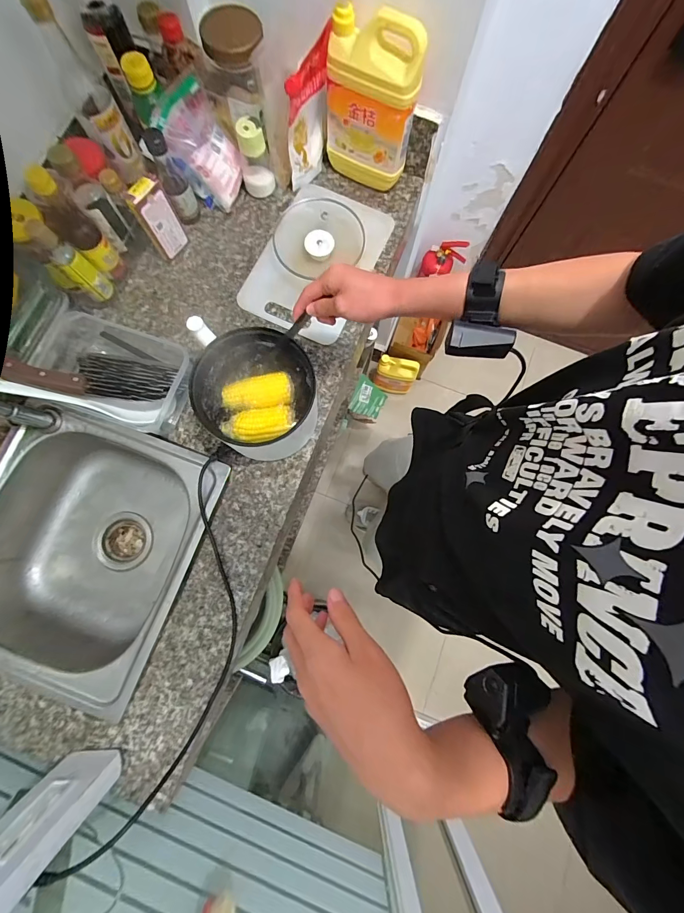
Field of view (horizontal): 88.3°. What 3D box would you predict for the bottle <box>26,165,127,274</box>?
[{"bbox_3d":[-0.413,-0.351,0.556,0.056,0.175,0.055,0,79,-1],"label":"bottle"}]

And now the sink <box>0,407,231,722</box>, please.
[{"bbox_3d":[-0.422,0.154,0.632,0.356,0.175,0.388,20,79,3],"label":"sink"}]

